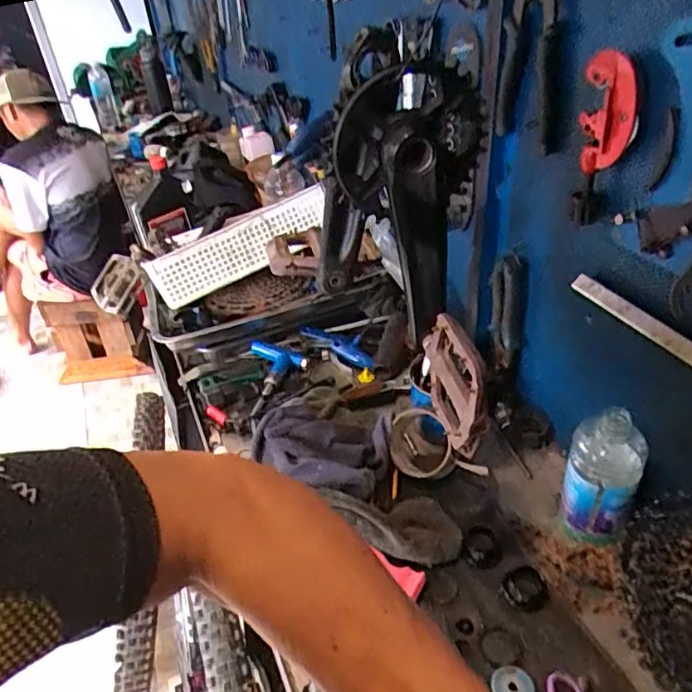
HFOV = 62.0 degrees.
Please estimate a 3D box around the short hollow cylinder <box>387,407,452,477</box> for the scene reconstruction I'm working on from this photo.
[{"bbox_3d":[0.093,0.120,0.715,0.078,0.026,0.085,-26,66,23],"label":"short hollow cylinder"}]

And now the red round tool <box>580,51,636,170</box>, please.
[{"bbox_3d":[0.231,-0.205,0.511,0.044,0.099,0.015,12,39,23],"label":"red round tool"}]

